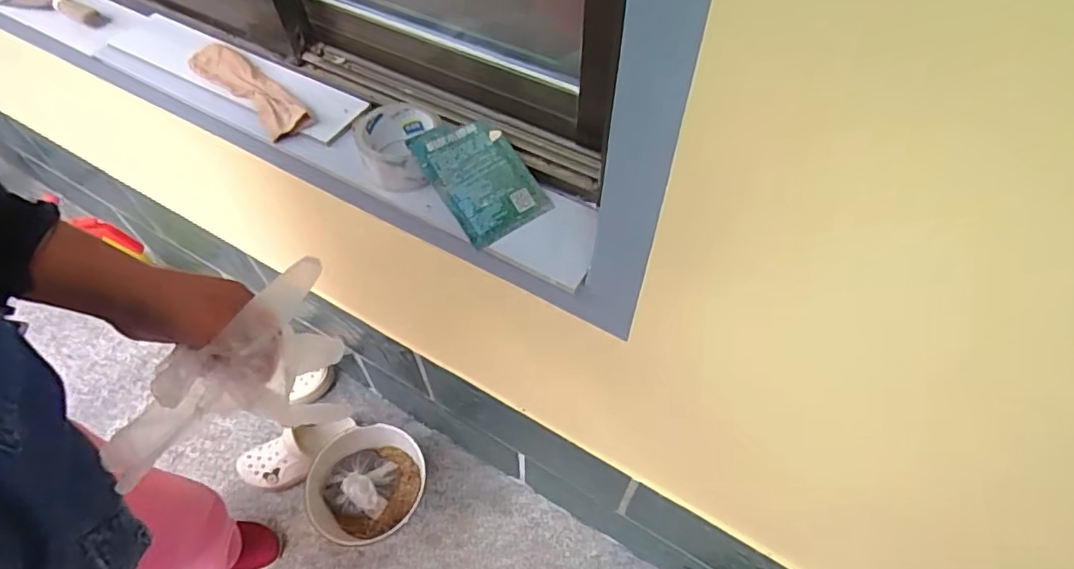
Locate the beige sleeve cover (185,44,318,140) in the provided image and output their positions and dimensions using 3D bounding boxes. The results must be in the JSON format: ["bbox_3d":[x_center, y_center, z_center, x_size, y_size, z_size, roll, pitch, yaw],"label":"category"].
[{"bbox_3d":[-0.355,-0.243,0.686,0.222,0.023,0.050,37,64,25],"label":"beige sleeve cover"}]

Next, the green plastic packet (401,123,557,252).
[{"bbox_3d":[-0.057,-0.112,0.585,0.096,0.011,0.134,-31,81,-21],"label":"green plastic packet"}]

